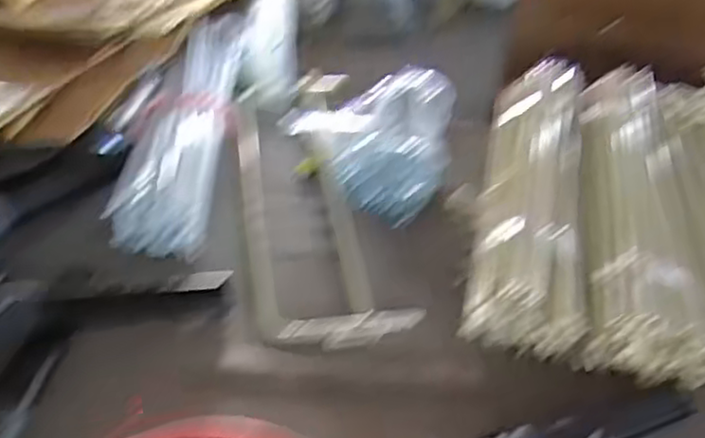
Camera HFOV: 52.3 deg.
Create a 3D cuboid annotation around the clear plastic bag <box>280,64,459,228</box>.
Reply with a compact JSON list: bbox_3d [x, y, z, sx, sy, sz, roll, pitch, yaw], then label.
[{"bbox_3d":[0.053,-0.143,1.179,0.211,0.126,0.294,-20,44,-29],"label":"clear plastic bag"}]

